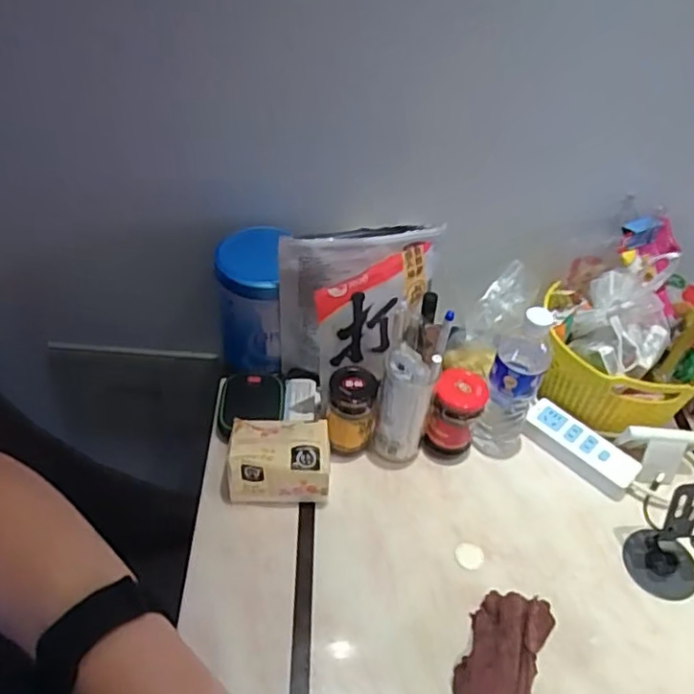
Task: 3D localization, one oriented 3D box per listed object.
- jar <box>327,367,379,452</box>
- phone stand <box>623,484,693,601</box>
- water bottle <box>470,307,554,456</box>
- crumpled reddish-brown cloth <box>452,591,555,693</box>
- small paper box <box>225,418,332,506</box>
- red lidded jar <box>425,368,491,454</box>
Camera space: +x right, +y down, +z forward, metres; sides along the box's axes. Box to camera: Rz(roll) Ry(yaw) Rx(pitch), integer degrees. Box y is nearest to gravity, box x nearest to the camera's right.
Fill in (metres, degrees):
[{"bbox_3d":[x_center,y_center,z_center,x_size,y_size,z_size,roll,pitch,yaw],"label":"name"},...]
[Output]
[{"bbox_3d":[0.004,0.086,0.824,0.064,0.125,0.061,4,45,-4],"label":"jar"},{"bbox_3d":[0.385,0.220,0.729,0.084,0.127,0.086,3,45,-3],"label":"phone stand"},{"bbox_3d":[0.208,0.054,0.809,0.069,0.229,0.079,23,47,16],"label":"water bottle"},{"bbox_3d":[0.160,0.322,0.660,0.077,0.039,0.179,26,48,19],"label":"crumpled reddish-brown cloth"},{"bbox_3d":[-0.084,0.141,0.796,0.123,0.079,0.092,3,45,-5],"label":"small paper box"},{"bbox_3d":[0.141,0.093,0.832,0.064,0.124,0.058,20,46,13],"label":"red lidded jar"}]

